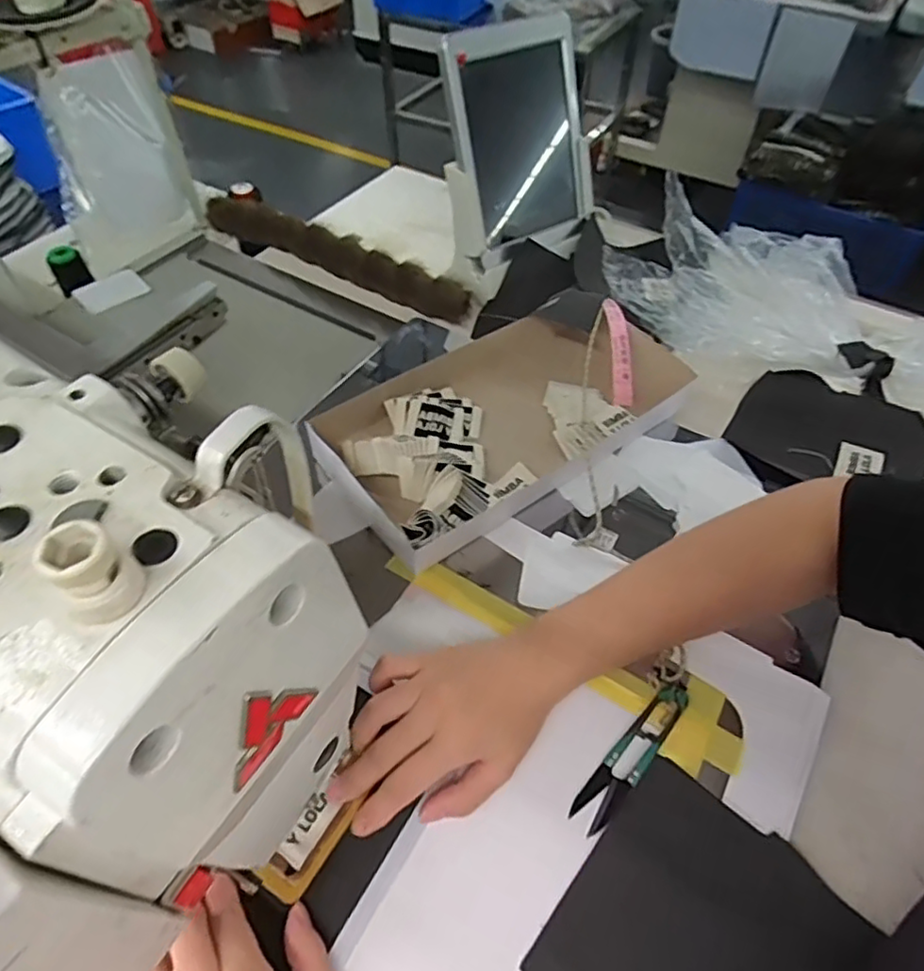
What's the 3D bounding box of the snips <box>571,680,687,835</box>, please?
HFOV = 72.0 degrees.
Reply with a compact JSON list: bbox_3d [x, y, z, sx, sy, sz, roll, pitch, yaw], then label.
[{"bbox_3d":[0.106,0.164,0.392,0.022,0.011,0.106,37,59,25],"label":"snips"}]

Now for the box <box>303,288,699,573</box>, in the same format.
[{"bbox_3d":[0.030,-0.069,0.557,0.322,0.041,0.190,-34,60,-26],"label":"box"}]

